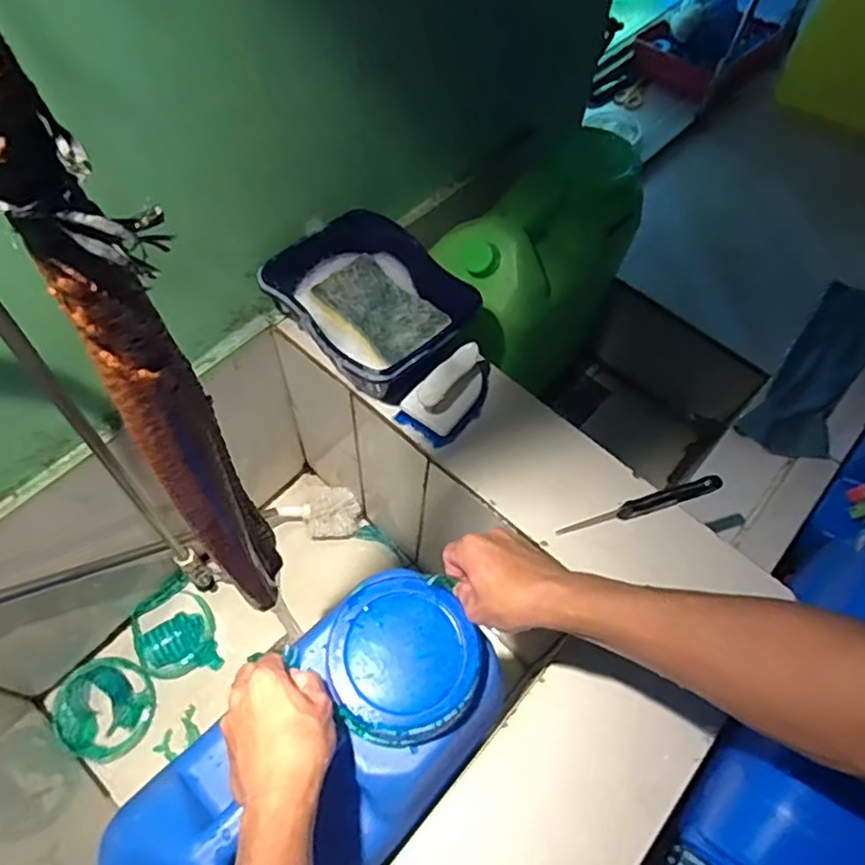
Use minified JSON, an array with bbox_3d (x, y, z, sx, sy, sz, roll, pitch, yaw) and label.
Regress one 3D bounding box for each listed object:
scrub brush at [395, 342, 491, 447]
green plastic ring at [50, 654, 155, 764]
[{"bbox_3d":[0.027,-0.047,0.670,0.123,0.061,0.060,-39,69,-23],"label":"scrub brush"},{"bbox_3d":[-0.428,0.361,0.841,0.118,0.019,0.123,2,59,-3],"label":"green plastic ring"}]

